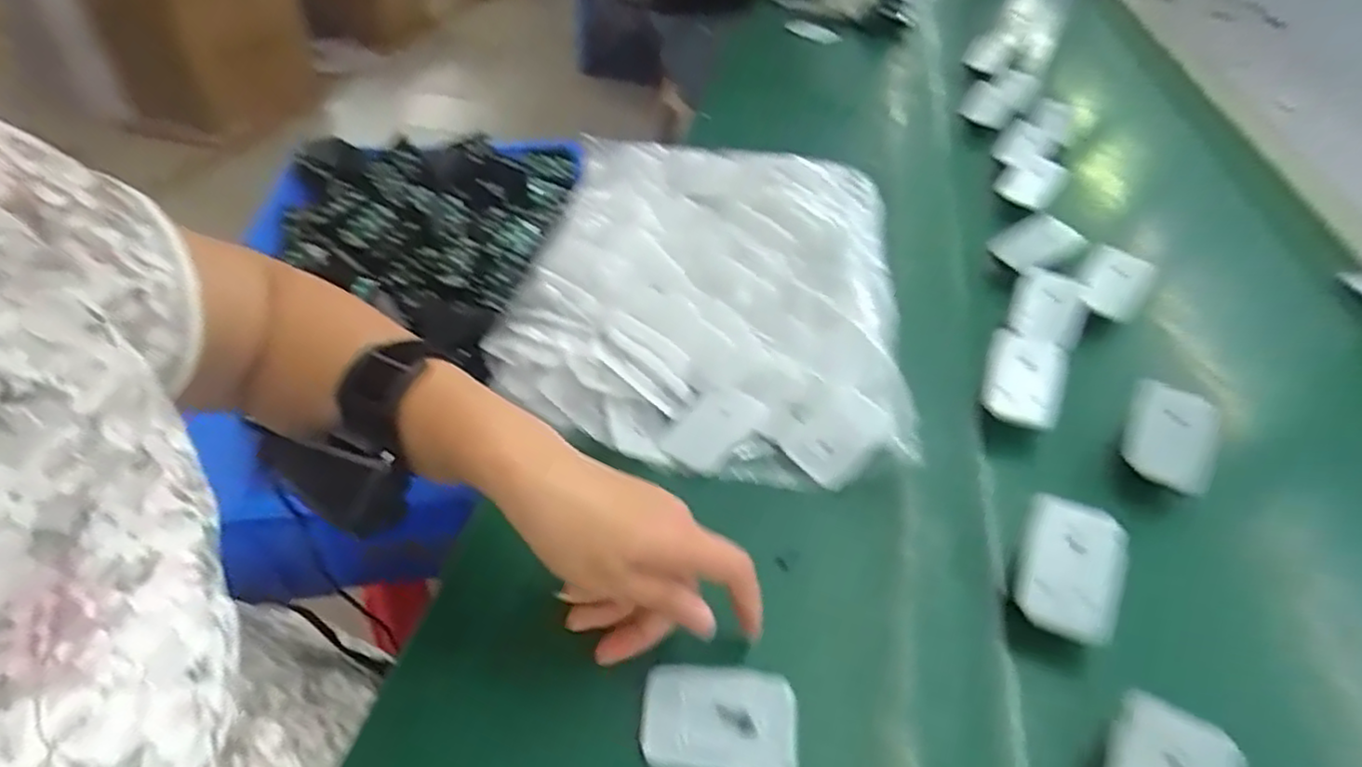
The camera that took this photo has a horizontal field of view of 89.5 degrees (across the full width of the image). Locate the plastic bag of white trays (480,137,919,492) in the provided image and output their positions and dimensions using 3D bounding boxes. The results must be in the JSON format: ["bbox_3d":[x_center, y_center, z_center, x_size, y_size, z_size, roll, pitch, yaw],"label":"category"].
[{"bbox_3d":[0.028,-0.076,0.520,0.287,0.075,0.302,12,45,6],"label":"plastic bag of white trays"}]

